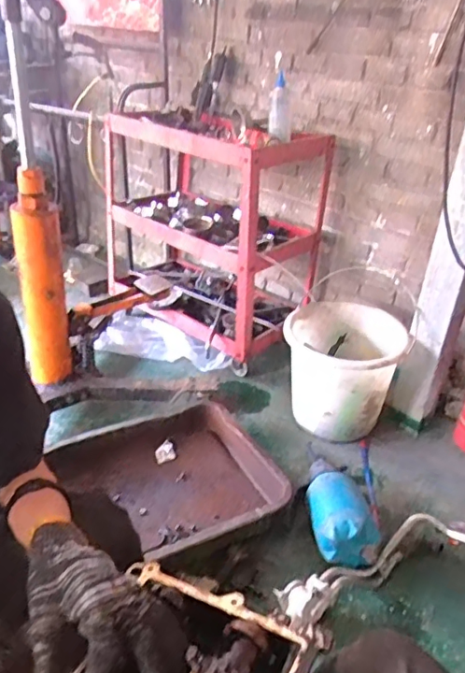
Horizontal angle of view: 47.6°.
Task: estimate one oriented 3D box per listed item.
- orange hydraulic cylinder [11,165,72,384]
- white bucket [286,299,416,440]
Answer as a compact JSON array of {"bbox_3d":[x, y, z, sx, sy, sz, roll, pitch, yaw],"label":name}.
[{"bbox_3d":[-0.516,-0.138,1.425,0.112,0.556,0.095,-3,31,-13],"label":"orange hydraulic cylinder"},{"bbox_3d":[0.313,0.099,1.567,0.324,0.297,0.306,4,31,-2],"label":"white bucket"}]

